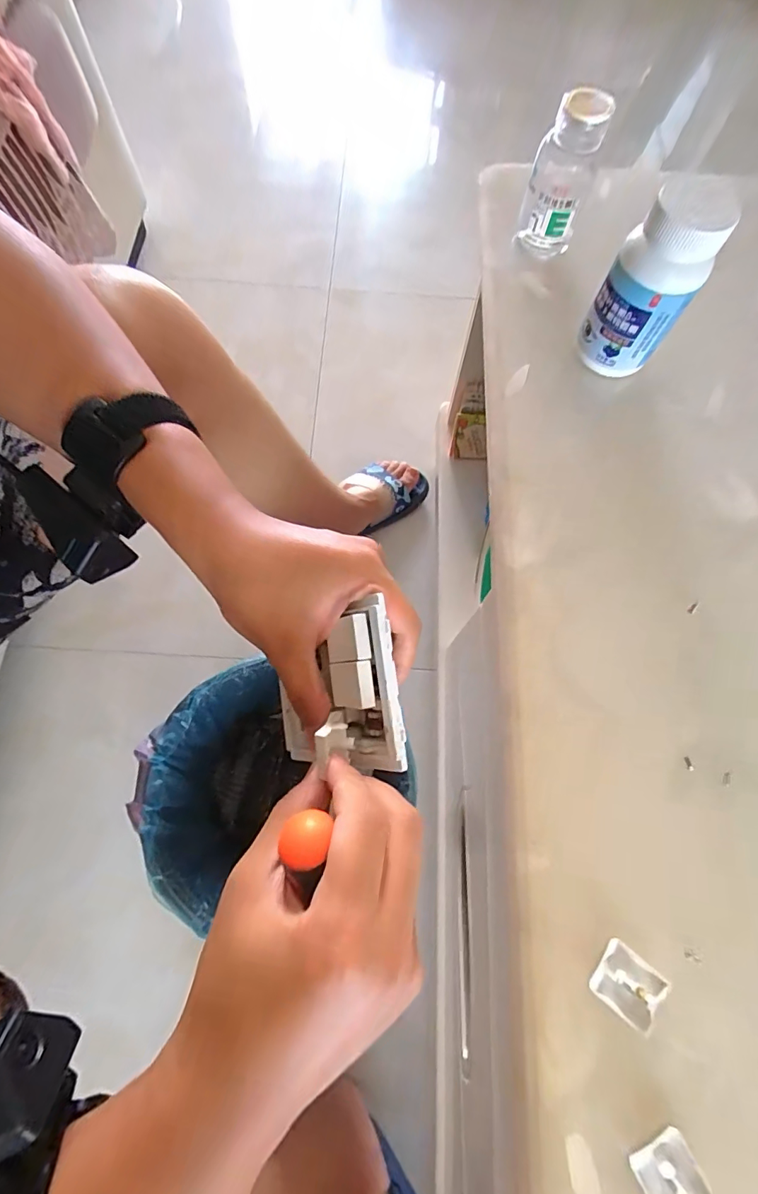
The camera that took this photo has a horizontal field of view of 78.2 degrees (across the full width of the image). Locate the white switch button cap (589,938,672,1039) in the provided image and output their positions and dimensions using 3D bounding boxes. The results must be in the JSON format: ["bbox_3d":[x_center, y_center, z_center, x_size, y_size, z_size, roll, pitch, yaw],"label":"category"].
[{"bbox_3d":[0.133,0.205,0.245,0.033,0.007,0.029,37,74,10],"label":"white switch button cap"}]

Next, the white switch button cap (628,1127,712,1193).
[{"bbox_3d":[0.142,0.281,0.221,0.028,0.008,0.036,-27,74,-11],"label":"white switch button cap"}]

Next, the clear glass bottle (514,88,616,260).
[{"bbox_3d":[0.140,-0.322,0.366,0.045,0.099,0.045,16,71,4],"label":"clear glass bottle"}]

